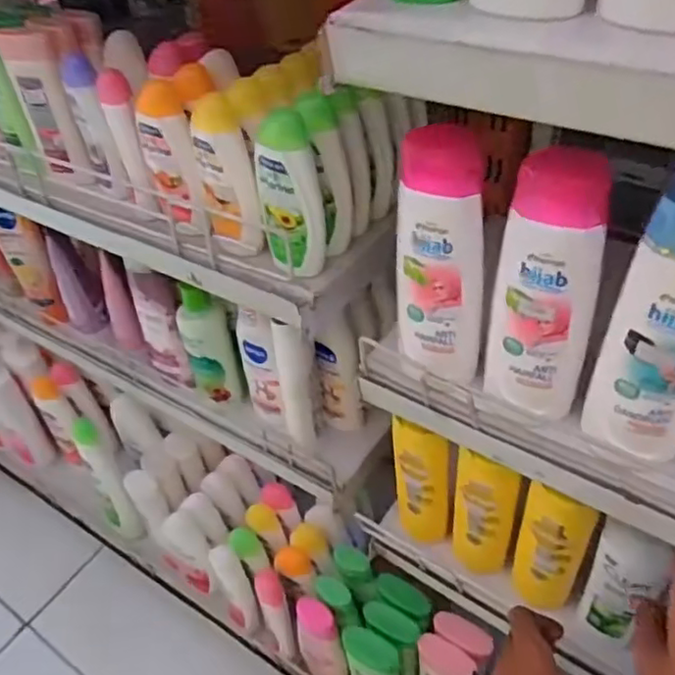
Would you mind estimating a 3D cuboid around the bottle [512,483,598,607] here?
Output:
[{"bbox_3d":[0.179,0.185,0.543,0.054,0.166,0.032,13,48,20],"label":"bottle"}]

